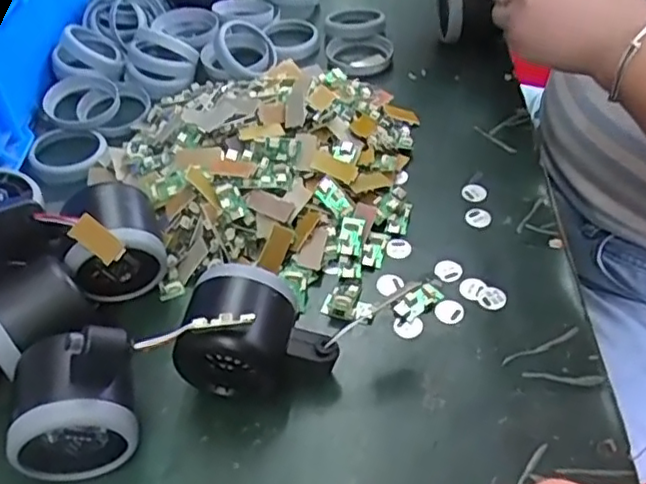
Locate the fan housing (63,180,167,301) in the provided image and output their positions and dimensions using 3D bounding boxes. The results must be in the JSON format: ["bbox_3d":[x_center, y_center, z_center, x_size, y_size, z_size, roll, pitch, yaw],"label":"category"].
[{"bbox_3d":[-0.129,-0.001,0.394,0.054,0.051,0.054,-17,49,-15],"label":"fan housing"}]

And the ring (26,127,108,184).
[{"bbox_3d":[-0.195,-0.068,0.491,0.057,0.013,0.060,0,47,0],"label":"ring"}]

